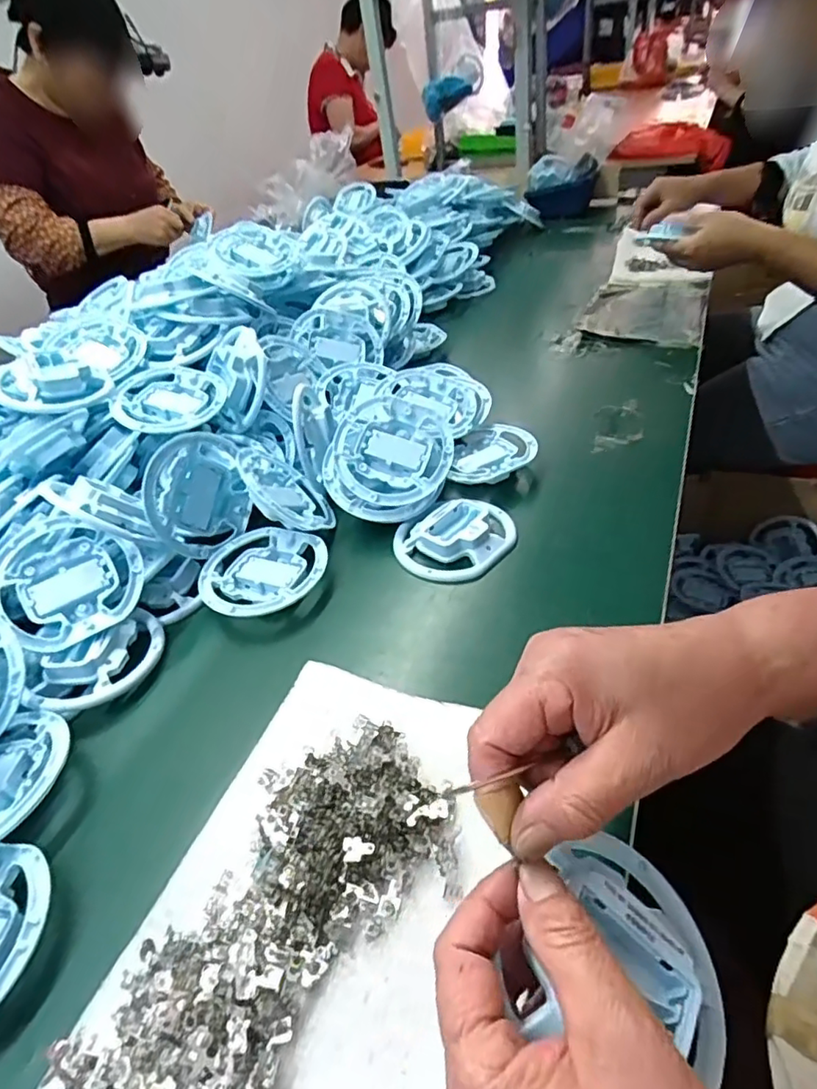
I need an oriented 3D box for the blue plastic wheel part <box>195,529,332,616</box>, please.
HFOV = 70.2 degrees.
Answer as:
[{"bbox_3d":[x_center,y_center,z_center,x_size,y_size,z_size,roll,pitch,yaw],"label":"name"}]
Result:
[{"bbox_3d":[-0.121,0.022,0.483,0.101,0.017,0.094,-5,41,5],"label":"blue plastic wheel part"}]

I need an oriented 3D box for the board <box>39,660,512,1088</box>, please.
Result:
[{"bbox_3d":[-0.045,0.189,0.269,0.178,0.018,0.301,9,44,20],"label":"board"}]

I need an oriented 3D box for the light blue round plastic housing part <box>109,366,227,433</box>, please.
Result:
[{"bbox_3d":[-0.231,-0.143,0.563,0.102,0.015,0.106,-1,42,1],"label":"light blue round plastic housing part"}]

